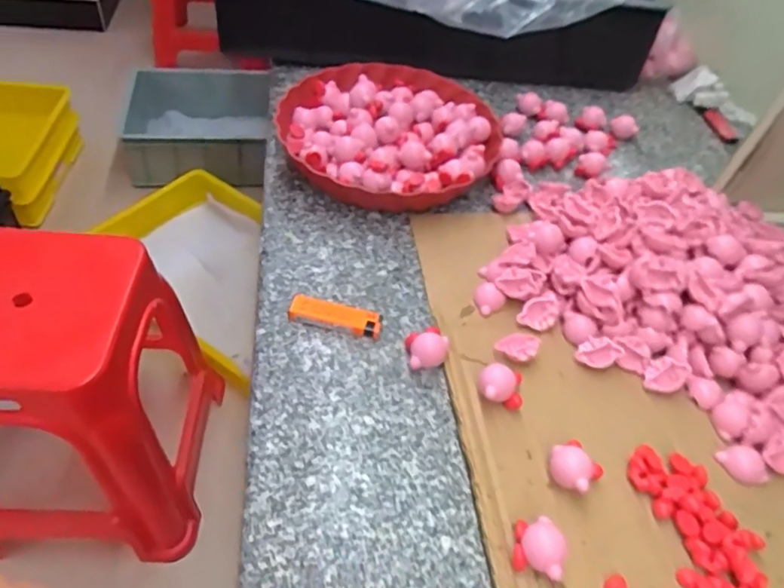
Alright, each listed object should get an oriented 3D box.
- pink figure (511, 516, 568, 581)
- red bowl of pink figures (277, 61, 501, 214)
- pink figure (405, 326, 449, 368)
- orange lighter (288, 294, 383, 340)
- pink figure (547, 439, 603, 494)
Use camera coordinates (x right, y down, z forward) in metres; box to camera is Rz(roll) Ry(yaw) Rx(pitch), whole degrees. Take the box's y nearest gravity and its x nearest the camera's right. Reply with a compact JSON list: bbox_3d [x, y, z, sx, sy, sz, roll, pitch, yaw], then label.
[{"bbox_3d":[0.095,0.166,0.383,0.030,0.025,0.035,10,49,1],"label":"pink figure"},{"bbox_3d":[-0.001,-0.184,0.666,0.238,0.060,0.249,4,49,-5],"label":"red bowl of pink figures"},{"bbox_3d":[0.030,0.045,0.493,0.036,0.024,0.030,-6,50,-13],"label":"pink figure"},{"bbox_3d":[-0.048,0.018,0.514,0.079,0.014,0.029,13,49,3],"label":"orange lighter"},{"bbox_3d":[0.129,0.125,0.423,0.034,0.026,0.033,4,49,-5],"label":"pink figure"}]

